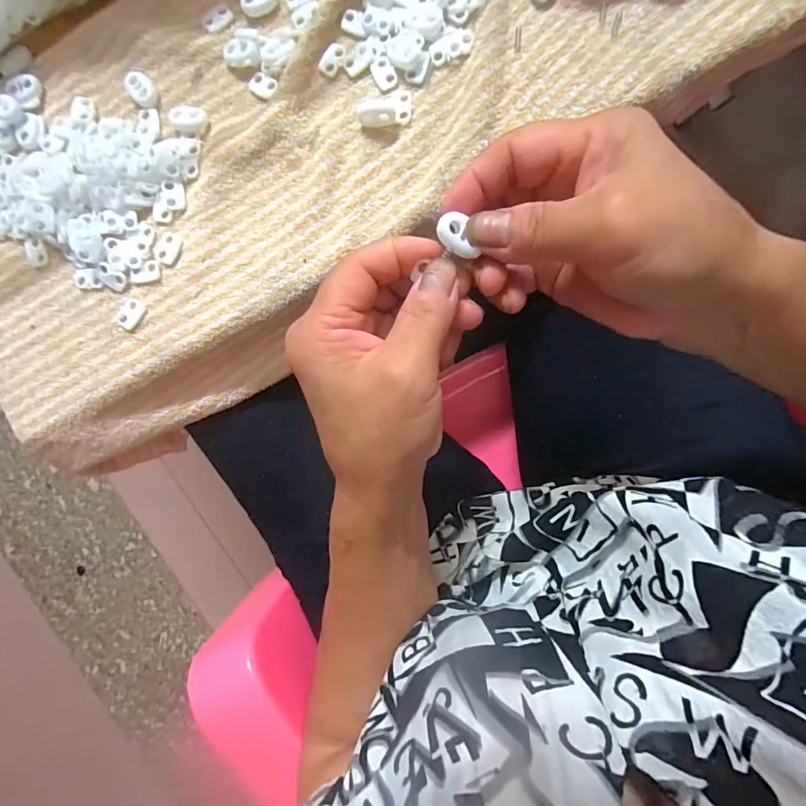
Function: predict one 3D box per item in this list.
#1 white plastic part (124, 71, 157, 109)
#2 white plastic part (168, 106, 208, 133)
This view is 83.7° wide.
[{"bbox_3d":[-0.161,-0.193,0.277,0.015,0.004,0.022,-39,88,4],"label":"white plastic part"},{"bbox_3d":[-0.131,-0.173,0.273,0.022,0.007,0.014,10,92,4],"label":"white plastic part"}]

